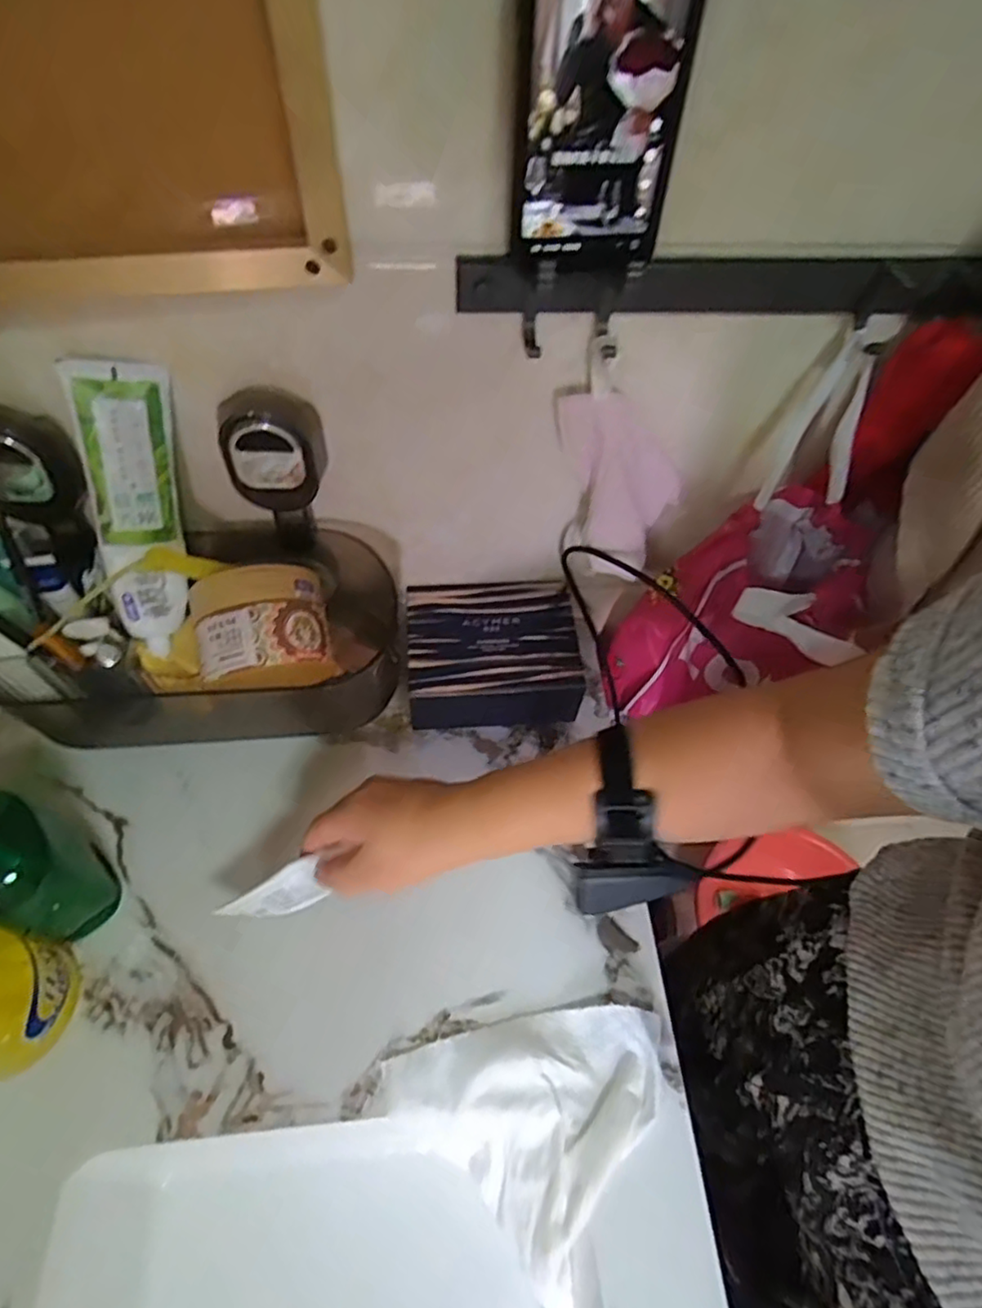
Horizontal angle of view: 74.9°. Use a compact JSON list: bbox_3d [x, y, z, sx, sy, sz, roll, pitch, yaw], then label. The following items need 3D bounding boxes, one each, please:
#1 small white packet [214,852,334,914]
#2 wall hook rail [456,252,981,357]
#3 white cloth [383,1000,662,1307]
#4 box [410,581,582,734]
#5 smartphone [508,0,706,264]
[{"bbox_3d":[-0.154,0.171,0.446,0.068,0.031,0.007,-27,18,-1],"label":"small white packet"},{"bbox_3d":[0.148,-0.203,0.369,0.330,0.047,0.043,-5,57,-6],"label":"wall hook rail"},{"bbox_3d":[0.017,0.308,0.444,0.166,0.057,0.170,26,60,14],"label":"white cloth"},{"bbox_3d":[0.003,0.003,0.585,0.155,0.064,0.120,-3,57,-4],"label":"box"},{"bbox_3d":[0.048,-0.249,0.276,0.076,0.143,0.009,-3,54,-4],"label":"smartphone"}]

